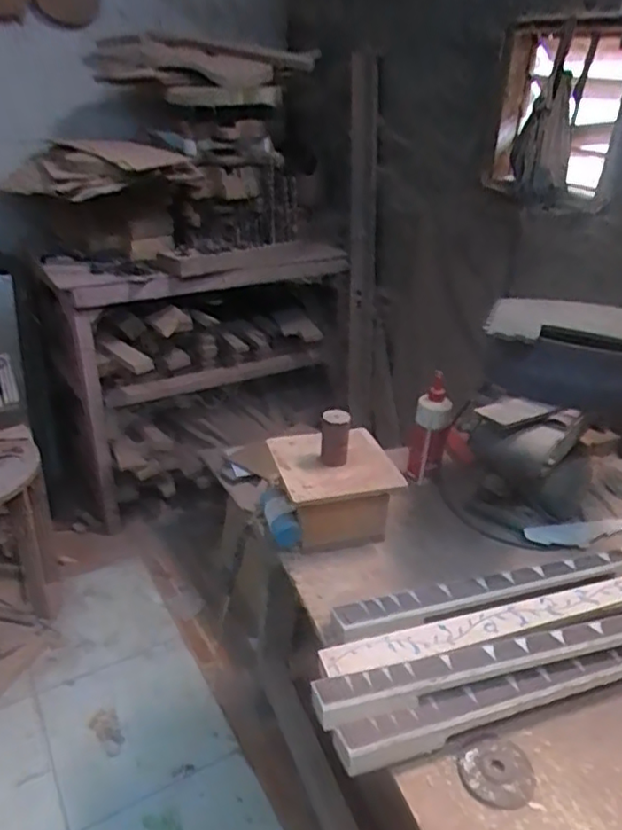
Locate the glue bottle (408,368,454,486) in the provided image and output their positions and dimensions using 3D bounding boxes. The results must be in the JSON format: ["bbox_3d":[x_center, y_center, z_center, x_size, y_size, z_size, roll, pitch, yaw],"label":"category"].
[{"bbox_3d":[0.235,0.033,1.234,0.071,0.204,0.062,7,29,9],"label":"glue bottle"}]

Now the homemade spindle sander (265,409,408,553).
[{"bbox_3d":[0.039,0.106,1.113,0.206,0.209,0.181,-5,30,-13],"label":"homemade spindle sander"}]

